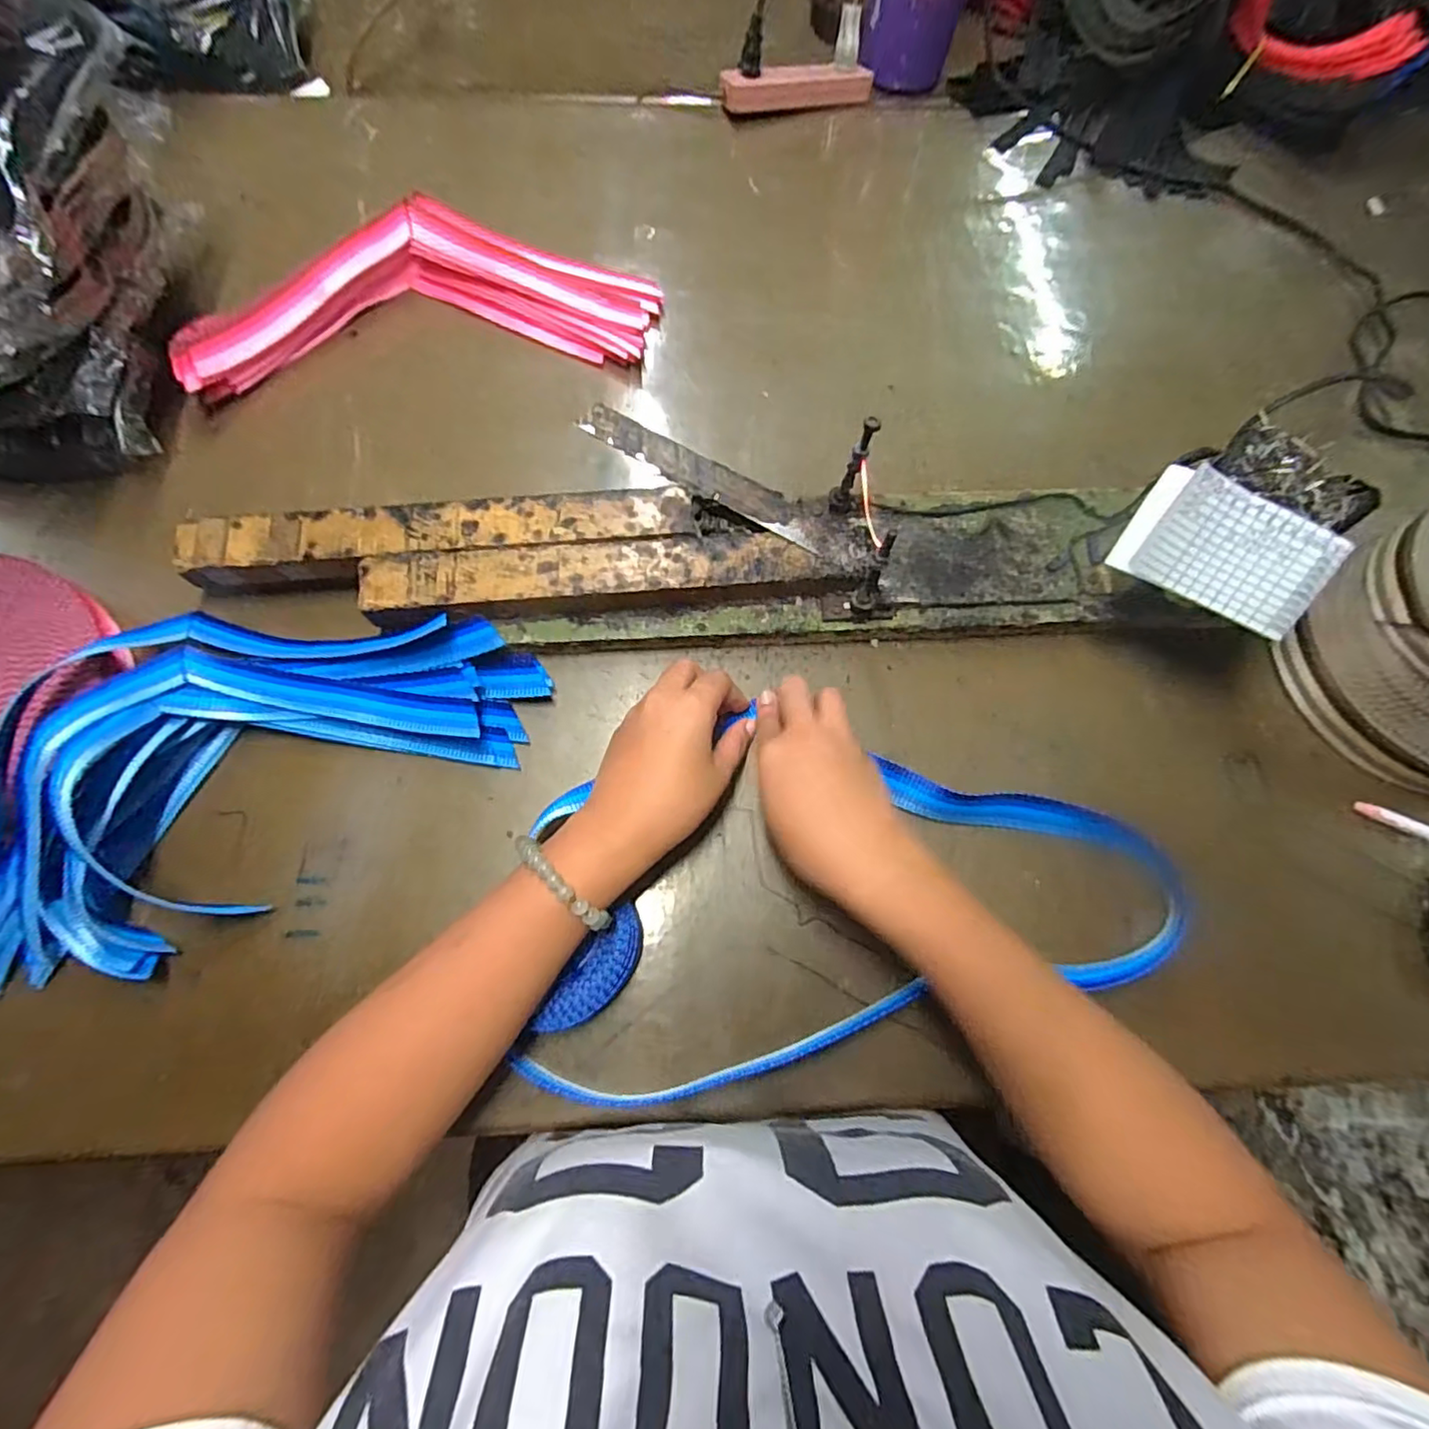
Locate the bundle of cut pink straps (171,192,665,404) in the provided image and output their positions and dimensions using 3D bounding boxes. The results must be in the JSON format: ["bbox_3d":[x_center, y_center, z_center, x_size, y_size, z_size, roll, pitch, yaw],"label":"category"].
[{"bbox_3d":[-0.222,-0.328,0.495,0.353,0.039,0.153,-10,71,-6],"label":"bundle of cut pink straps"}]

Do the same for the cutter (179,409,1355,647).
[{"bbox_3d":[0.011,-0.121,0.391,0.642,0.118,0.132,3,70,-2],"label":"cutter"}]

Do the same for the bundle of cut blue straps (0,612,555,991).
[{"bbox_3d":[-0.255,0.039,0.357,0.273,0.065,0.213,5,71,0],"label":"bundle of cut blue straps"}]

